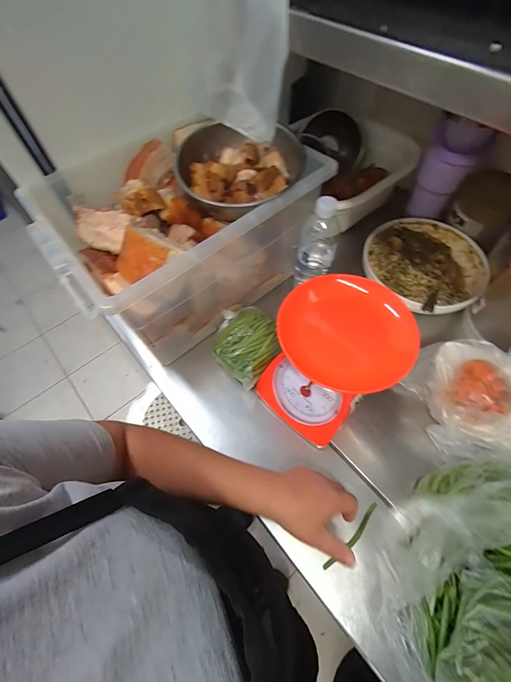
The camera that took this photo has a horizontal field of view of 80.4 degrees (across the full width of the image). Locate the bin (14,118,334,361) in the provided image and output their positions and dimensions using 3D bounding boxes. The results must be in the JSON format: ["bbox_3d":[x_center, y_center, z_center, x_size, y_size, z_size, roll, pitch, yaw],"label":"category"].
[{"bbox_3d":[-0.122,-0.194,0.523,0.397,0.192,0.314,-36,65,-18],"label":"bin"}]

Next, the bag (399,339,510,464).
[{"bbox_3d":[0.323,0.080,0.440,0.186,0.071,0.204,-2,60,0],"label":"bag"}]

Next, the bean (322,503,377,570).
[{"bbox_3d":[0.127,0.255,0.392,0.105,0.005,0.013,-39,66,-19],"label":"bean"}]

